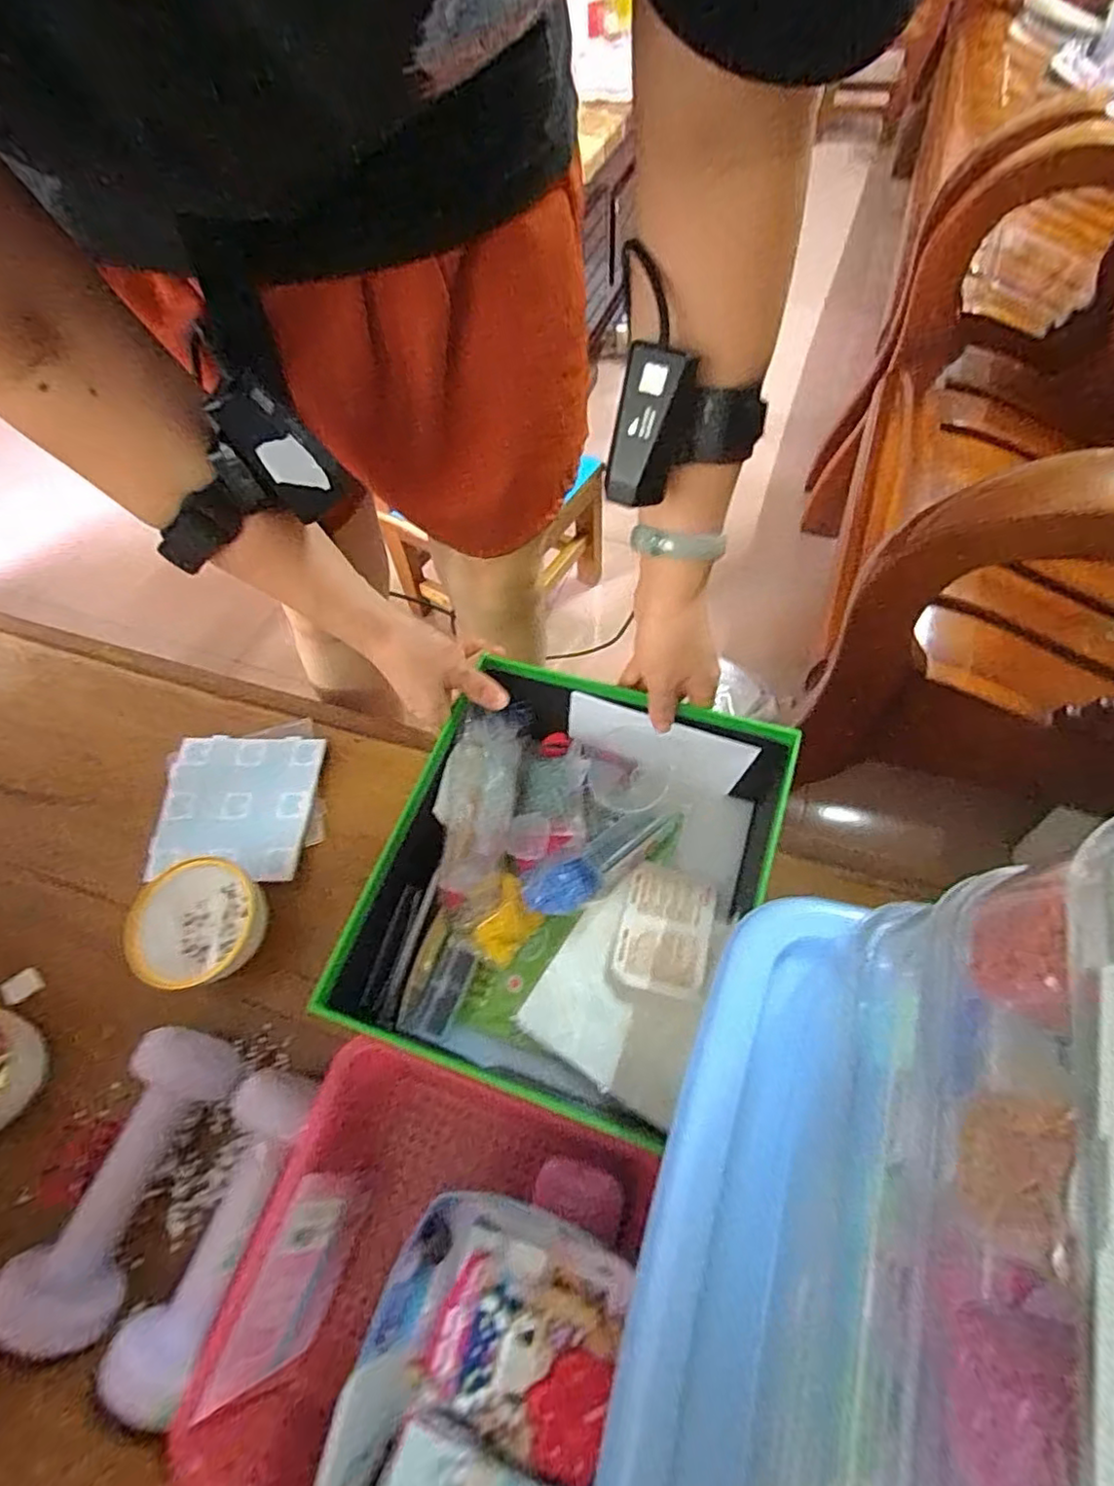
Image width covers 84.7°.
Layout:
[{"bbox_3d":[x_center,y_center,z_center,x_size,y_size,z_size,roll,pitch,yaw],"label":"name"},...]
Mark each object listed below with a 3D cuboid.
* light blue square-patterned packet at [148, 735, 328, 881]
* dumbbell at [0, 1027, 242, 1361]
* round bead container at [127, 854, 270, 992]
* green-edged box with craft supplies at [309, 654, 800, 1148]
[{"bbox_3d":[-0.299,0.057,0.570,0.142,0.014,0.137,0,60,4],"label":"light blue square-patterned packet"},{"bbox_3d":[-0.299,0.292,0.420,0.081,0.066,0.178,17,63,14],"label":"dumbbell"},{"bbox_3d":[-0.293,0.149,0.502,0.101,0.046,0.096,-2,60,3],"label":"round bead container"},{"bbox_3d":[0.014,0.094,0.456,0.243,0.124,0.289,18,66,11],"label":"green-edged box with craft supplies"}]

